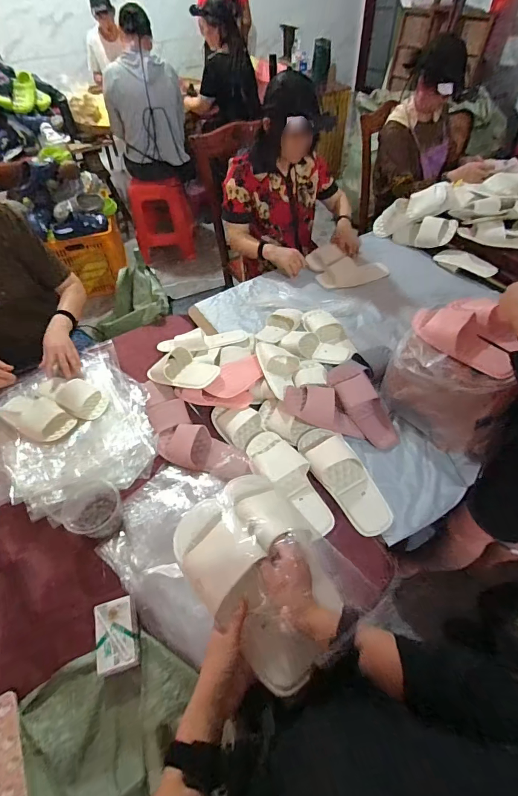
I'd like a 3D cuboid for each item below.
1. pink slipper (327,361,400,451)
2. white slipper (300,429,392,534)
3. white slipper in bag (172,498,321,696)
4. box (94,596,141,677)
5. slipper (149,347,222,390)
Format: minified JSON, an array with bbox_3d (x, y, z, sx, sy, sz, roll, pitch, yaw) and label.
[{"bbox_3d":[0.266,0.014,0.951,0.112,0.053,0.253,-21,70,-15],"label":"pink slipper"},{"bbox_3d":[0.193,0.174,0.849,0.110,0.051,0.275,-21,53,-14],"label":"white slipper"},{"bbox_3d":[-0.027,0.271,0.534,0.109,0.072,0.270,-36,55,-7],"label":"white slipper in bag"},{"bbox_3d":[-0.255,0.425,0.667,0.067,0.032,0.111,-16,52,-10],"label":"box"},{"bbox_3d":[-0.204,-0.080,1.009,0.231,0.058,0.096,13,51,33],"label":"slipper"}]

